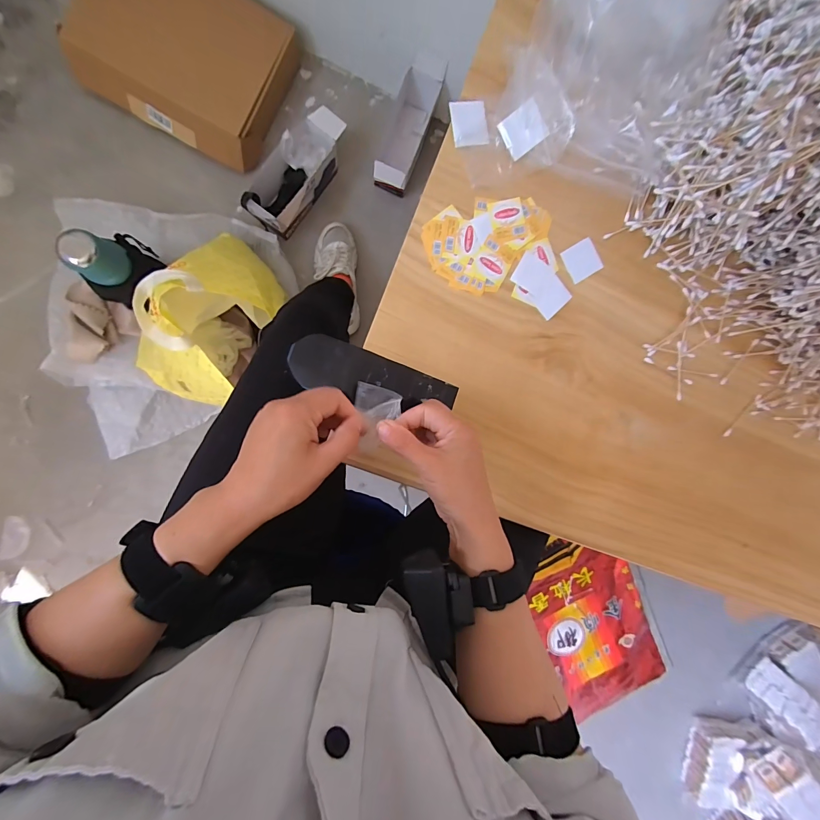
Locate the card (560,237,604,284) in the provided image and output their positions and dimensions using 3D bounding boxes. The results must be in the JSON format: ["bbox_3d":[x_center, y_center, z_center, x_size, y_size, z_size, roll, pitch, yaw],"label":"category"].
[{"bbox_3d":[0.198,-0.171,0.410,0.041,0.004,0.038,-32,97,-7],"label":"card"}]

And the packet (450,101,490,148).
[{"bbox_3d":[0.064,-0.306,0.382,0.039,0.005,0.043,-9,94,-9],"label":"packet"}]

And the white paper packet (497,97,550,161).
[{"bbox_3d":[0.121,-0.298,0.383,0.044,0.005,0.039,-33,113,14],"label":"white paper packet"}]

